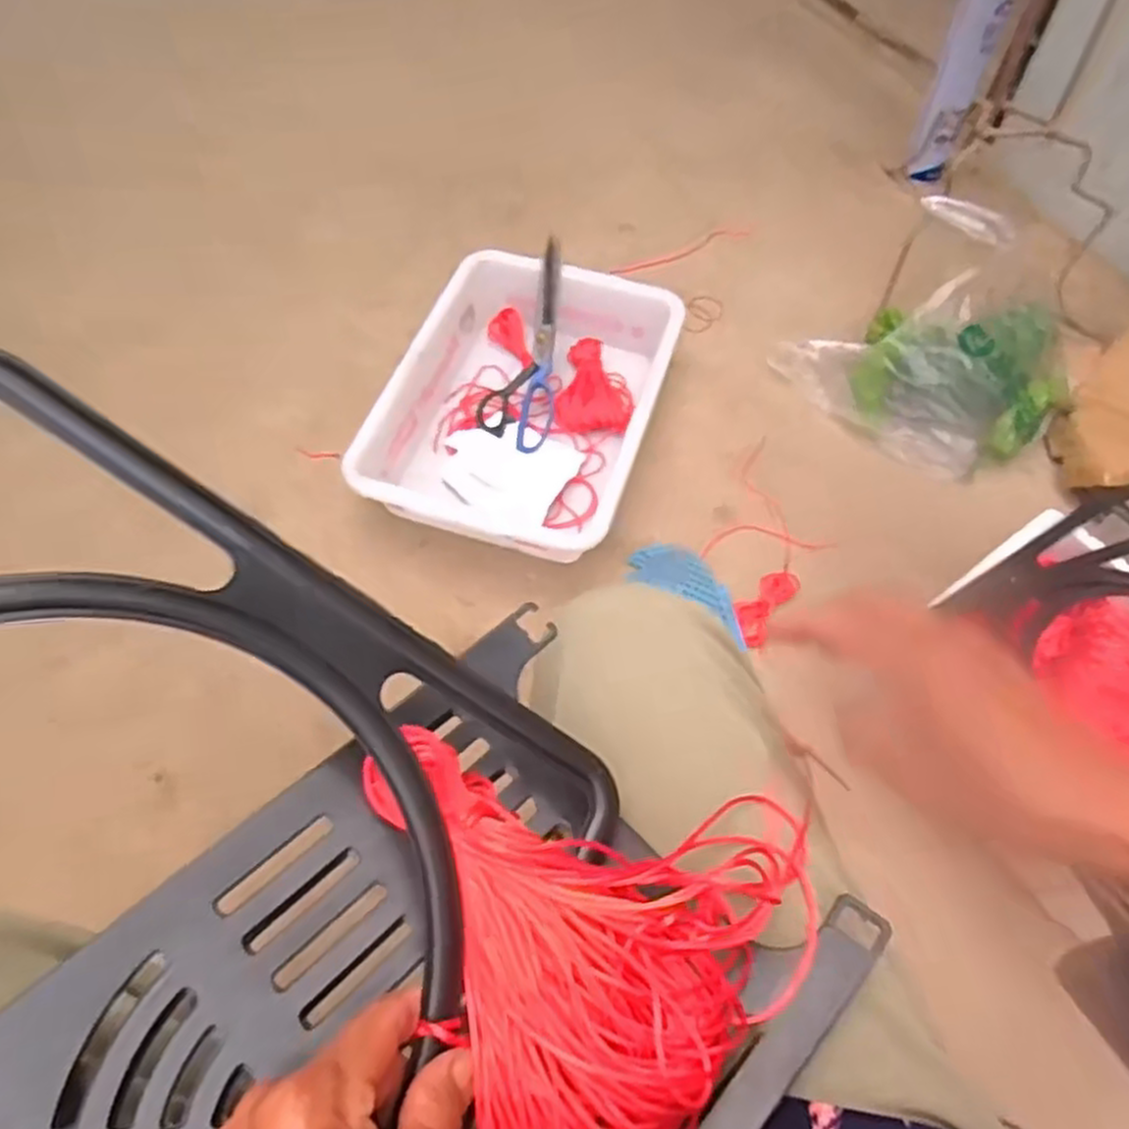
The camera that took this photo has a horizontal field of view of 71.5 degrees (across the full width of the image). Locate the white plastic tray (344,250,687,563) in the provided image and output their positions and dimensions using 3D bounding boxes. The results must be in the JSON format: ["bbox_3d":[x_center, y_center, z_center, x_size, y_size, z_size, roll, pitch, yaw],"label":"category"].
[{"bbox_3d":[-0.046,-0.196,0.953,0.300,0.083,0.408,16,59,7],"label":"white plastic tray"}]

